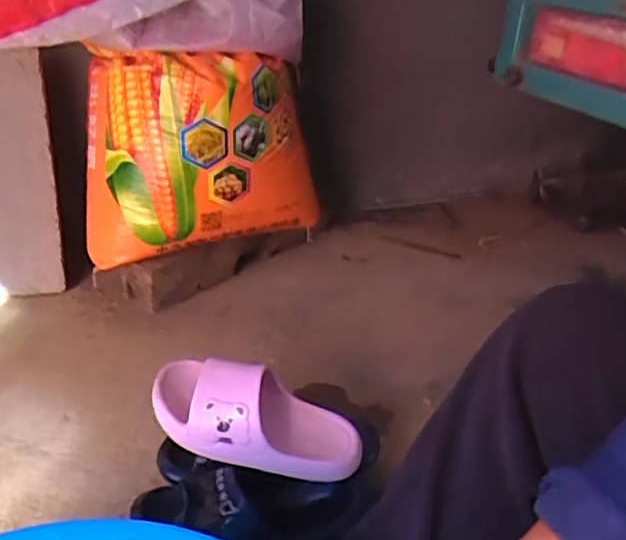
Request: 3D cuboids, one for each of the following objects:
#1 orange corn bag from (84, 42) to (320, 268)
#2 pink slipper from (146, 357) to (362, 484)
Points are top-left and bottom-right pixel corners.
[{"bbox_3d":[-0.183,-0.200,1.083,0.396,0.313,0.145,-3,28,-9],"label":"orange corn bag"},{"bbox_3d":[-0.059,0.162,0.737,0.242,0.093,0.095,20,29,-4],"label":"pink slipper"}]

